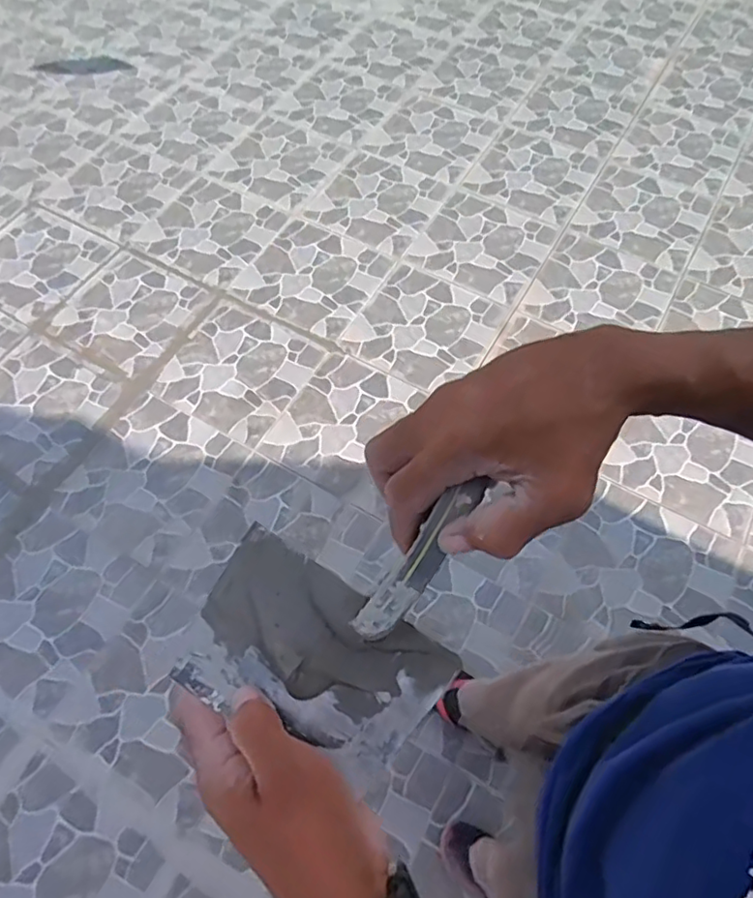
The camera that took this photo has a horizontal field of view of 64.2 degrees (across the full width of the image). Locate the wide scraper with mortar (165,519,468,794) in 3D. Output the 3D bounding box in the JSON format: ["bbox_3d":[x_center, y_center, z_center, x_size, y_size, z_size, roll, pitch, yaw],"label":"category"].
[{"bbox_3d":[-0.035,0.112,0.327,0.136,0.017,0.088,29,69,9],"label":"wide scraper with mortar"}]

